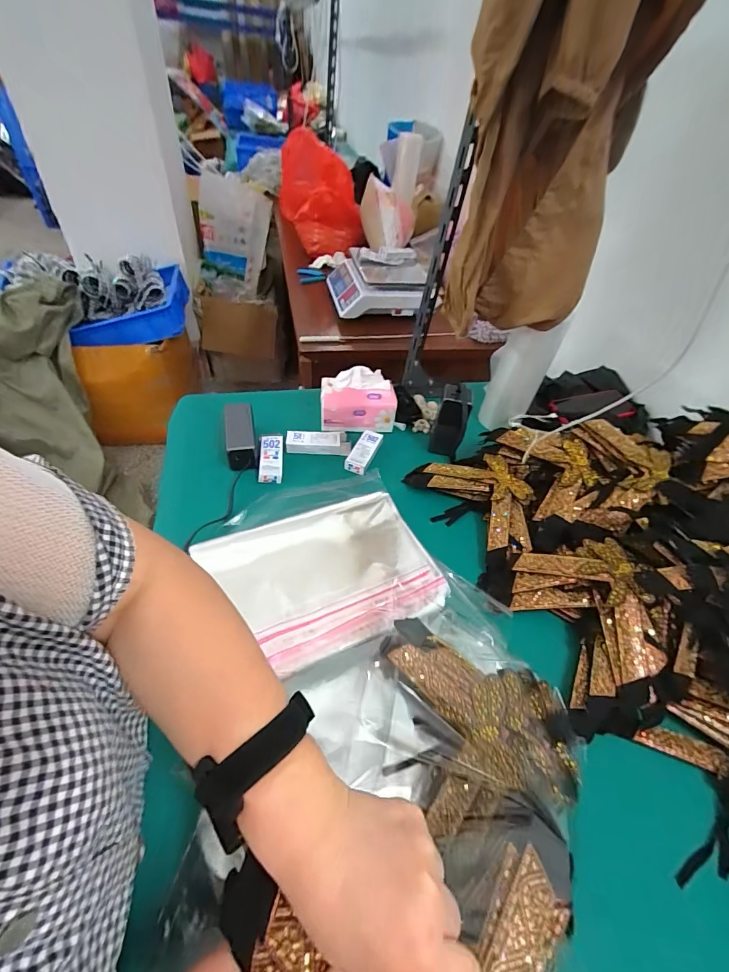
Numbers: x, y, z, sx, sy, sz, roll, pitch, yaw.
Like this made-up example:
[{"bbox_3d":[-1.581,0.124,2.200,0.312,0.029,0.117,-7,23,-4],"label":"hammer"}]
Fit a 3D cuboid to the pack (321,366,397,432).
[{"bbox_3d":[-0.013,-0.171,0.794,0.151,0.099,0.103,3,48,-4],"label":"pack"}]

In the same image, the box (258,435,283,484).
[{"bbox_3d":[-0.170,-0.050,0.713,0.041,0.027,0.107,-2,48,-8],"label":"box"}]

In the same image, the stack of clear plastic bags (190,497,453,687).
[{"bbox_3d":[-0.053,0.122,0.564,0.290,0.024,0.220,-18,53,-21],"label":"stack of clear plastic bags"}]

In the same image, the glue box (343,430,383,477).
[{"bbox_3d":[-0.002,-0.067,0.746,0.042,0.022,0.105,20,49,11],"label":"glue box"}]

